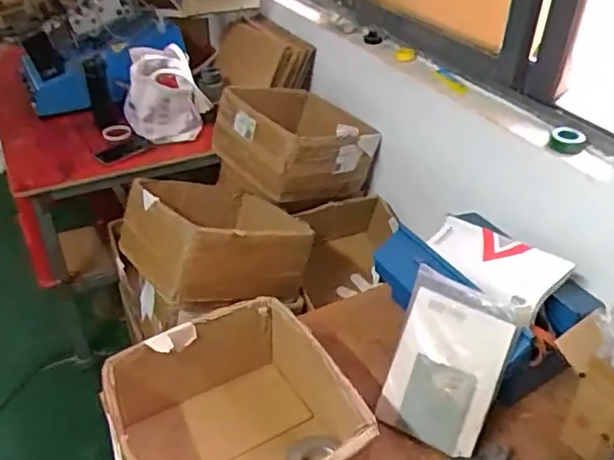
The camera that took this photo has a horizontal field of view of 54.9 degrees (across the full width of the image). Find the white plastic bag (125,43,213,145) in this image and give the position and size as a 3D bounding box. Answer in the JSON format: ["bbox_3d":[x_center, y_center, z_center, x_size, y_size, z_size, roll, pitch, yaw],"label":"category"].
[{"bbox_3d":[-0.420,-0.378,1.760,0.209,0.279,0.157,-20,41,-27],"label":"white plastic bag"}]

